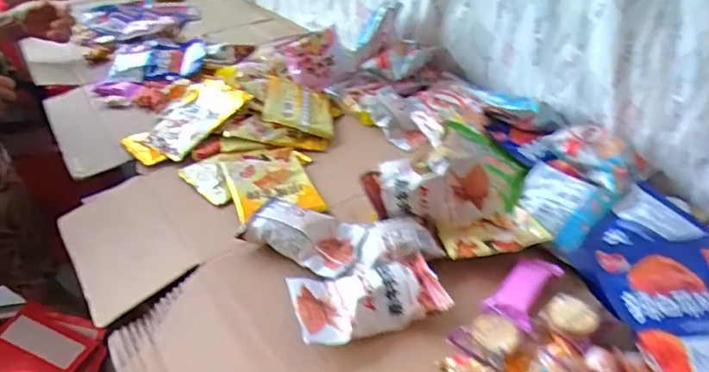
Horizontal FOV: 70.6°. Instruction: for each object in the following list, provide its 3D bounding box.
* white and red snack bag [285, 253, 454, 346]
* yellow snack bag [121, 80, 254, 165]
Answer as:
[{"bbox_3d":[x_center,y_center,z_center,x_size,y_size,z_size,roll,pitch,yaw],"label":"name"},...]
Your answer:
[{"bbox_3d":[0.012,0.107,0.473,0.136,0.031,0.073,-10,36,-14],"label":"white and red snack bag"},{"bbox_3d":[-0.260,-0.101,0.780,0.130,0.028,0.191,20,52,33],"label":"yellow snack bag"}]

